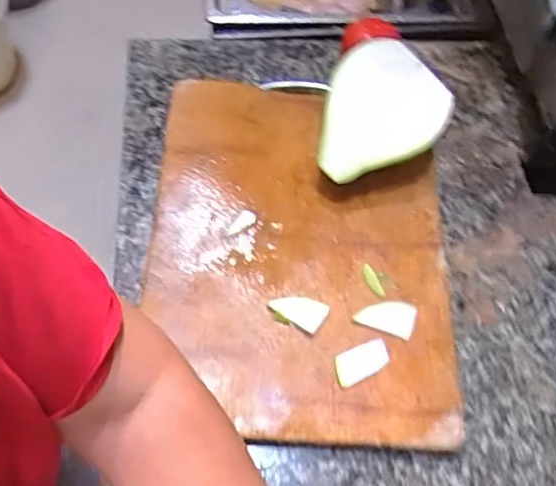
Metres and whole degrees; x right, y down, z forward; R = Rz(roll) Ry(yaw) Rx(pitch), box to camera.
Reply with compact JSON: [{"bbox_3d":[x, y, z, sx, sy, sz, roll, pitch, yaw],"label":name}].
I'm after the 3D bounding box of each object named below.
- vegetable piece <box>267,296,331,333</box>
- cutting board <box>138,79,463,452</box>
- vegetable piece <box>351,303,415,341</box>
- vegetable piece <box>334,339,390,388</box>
[{"bbox_3d":[0.020,0.063,0.549,0.051,0.005,0.030,29,64,11],"label":"vegetable piece"},{"bbox_3d":[0.021,0.002,0.589,0.292,0.031,0.384,4,62,-2],"label":"cutting board"},{"bbox_3d":[0.103,0.070,0.550,0.053,0.004,0.033,17,63,5],"label":"vegetable piece"},{"bbox_3d":[0.077,0.110,0.529,0.054,0.004,0.028,-21,66,-14],"label":"vegetable piece"}]

